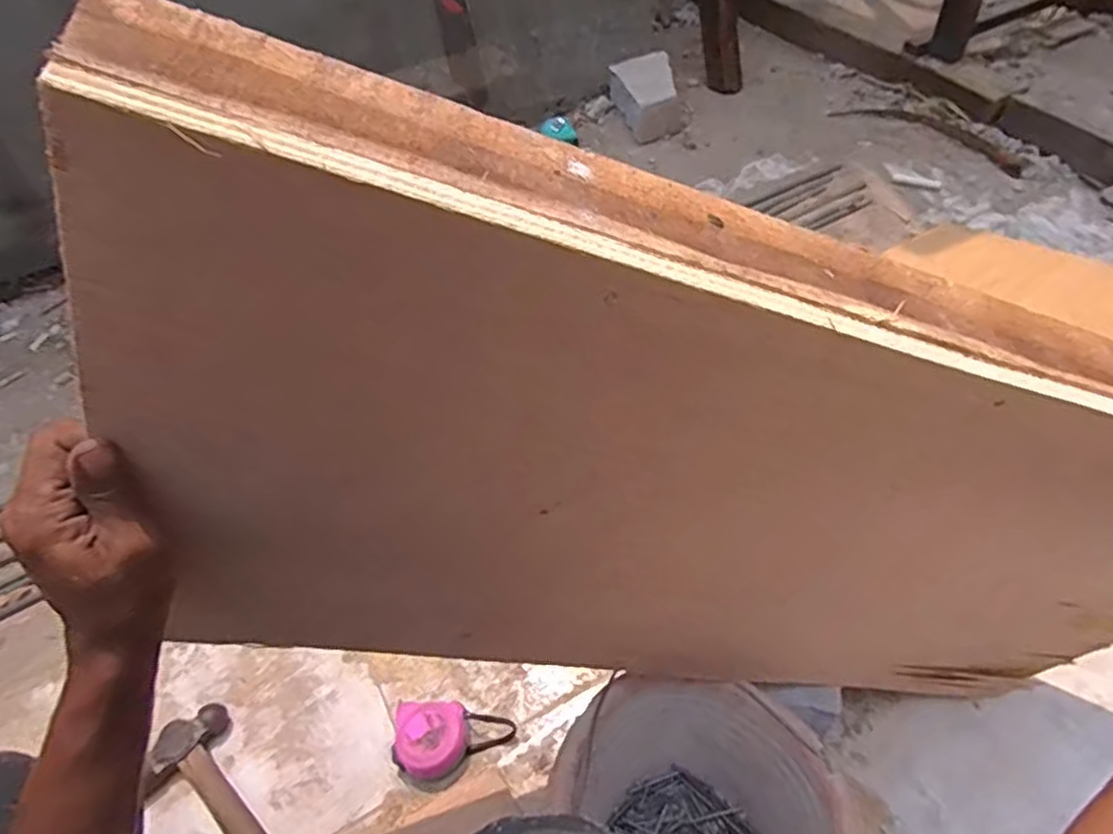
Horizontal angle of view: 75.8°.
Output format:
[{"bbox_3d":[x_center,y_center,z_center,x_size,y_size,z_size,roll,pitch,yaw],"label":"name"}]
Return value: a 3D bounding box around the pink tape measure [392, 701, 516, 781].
[{"bbox_3d":[-0.117,0.361,0.794,0.130,0.046,0.080,0,49,5],"label":"pink tape measure"}]

